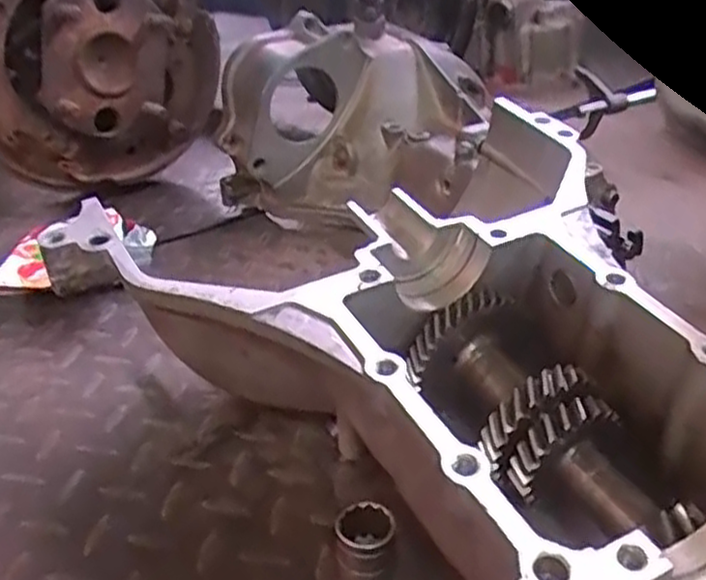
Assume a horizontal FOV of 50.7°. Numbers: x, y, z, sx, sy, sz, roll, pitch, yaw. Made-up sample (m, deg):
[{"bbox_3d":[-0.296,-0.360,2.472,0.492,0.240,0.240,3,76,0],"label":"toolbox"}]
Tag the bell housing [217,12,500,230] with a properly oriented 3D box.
[{"bbox_3d":[0.002,-0.152,0.666,0.228,0.140,0.154,7,30,16],"label":"bell housing"}]

